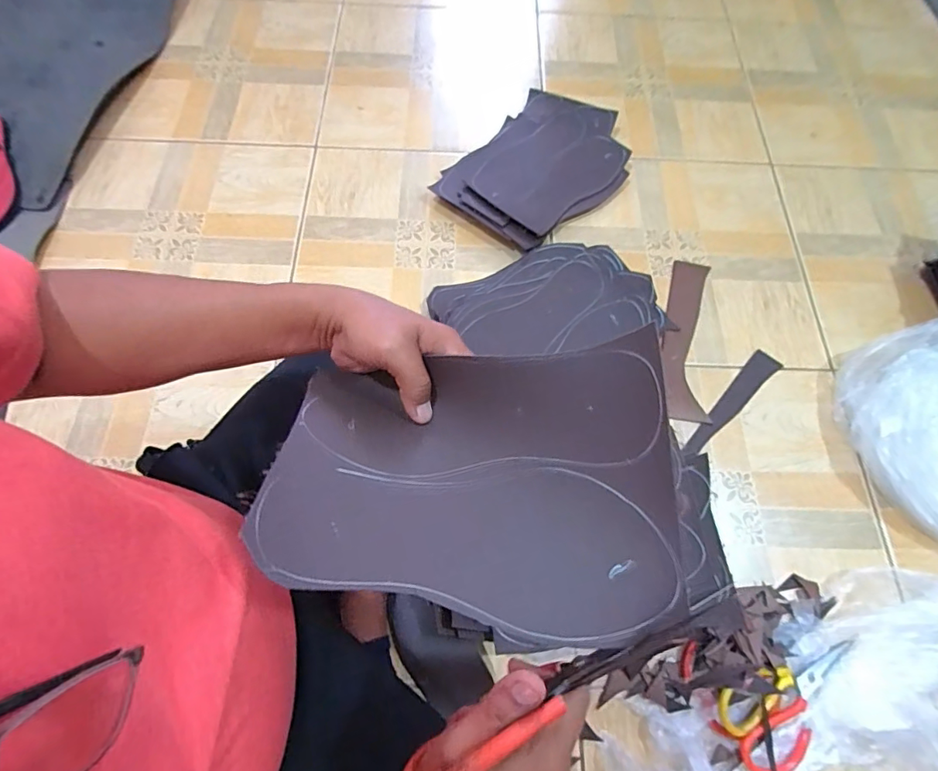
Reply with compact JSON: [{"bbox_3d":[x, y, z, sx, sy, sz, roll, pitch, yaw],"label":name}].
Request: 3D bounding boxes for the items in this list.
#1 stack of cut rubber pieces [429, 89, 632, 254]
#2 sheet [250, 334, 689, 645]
[{"bbox_3d":[0.124,-0.373,0.816,0.230,0.032,0.318,39,72,13],"label":"stack of cut rubber pieces"},{"bbox_3d":[0.002,0.059,0.304,0.242,0.074,0.168,5,68,1],"label":"sheet"}]

